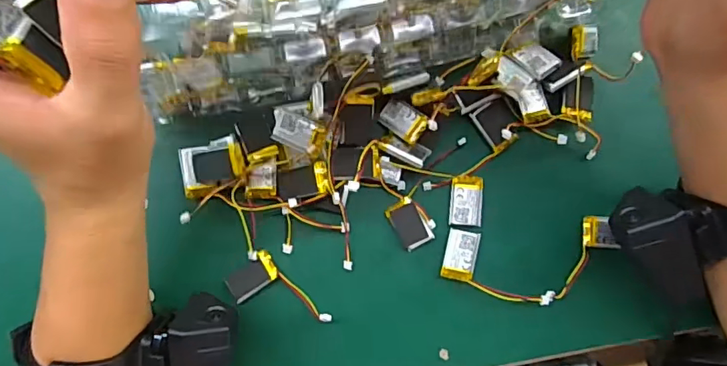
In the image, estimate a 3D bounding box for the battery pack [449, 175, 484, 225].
[{"bbox_3d":[0.067,0.012,0.325,0.020,0.004,0.032,5,87,-3],"label":"battery pack"}]

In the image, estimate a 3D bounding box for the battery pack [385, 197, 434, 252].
[{"bbox_3d":[0.030,0.027,0.324,0.020,0.004,0.031,-33,90,-4],"label":"battery pack"}]

